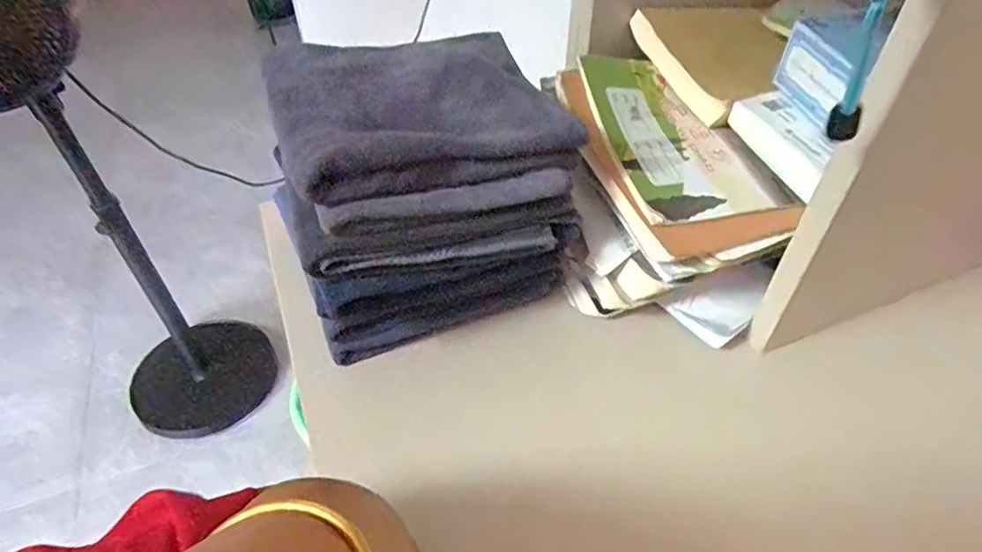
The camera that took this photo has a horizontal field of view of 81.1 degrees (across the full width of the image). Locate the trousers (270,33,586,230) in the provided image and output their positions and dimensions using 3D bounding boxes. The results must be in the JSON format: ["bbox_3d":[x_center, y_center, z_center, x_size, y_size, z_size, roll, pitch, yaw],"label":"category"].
[{"bbox_3d":[-0.050,-0.106,0.380,0.181,0.045,0.158,-14,46,-14],"label":"trousers"}]

